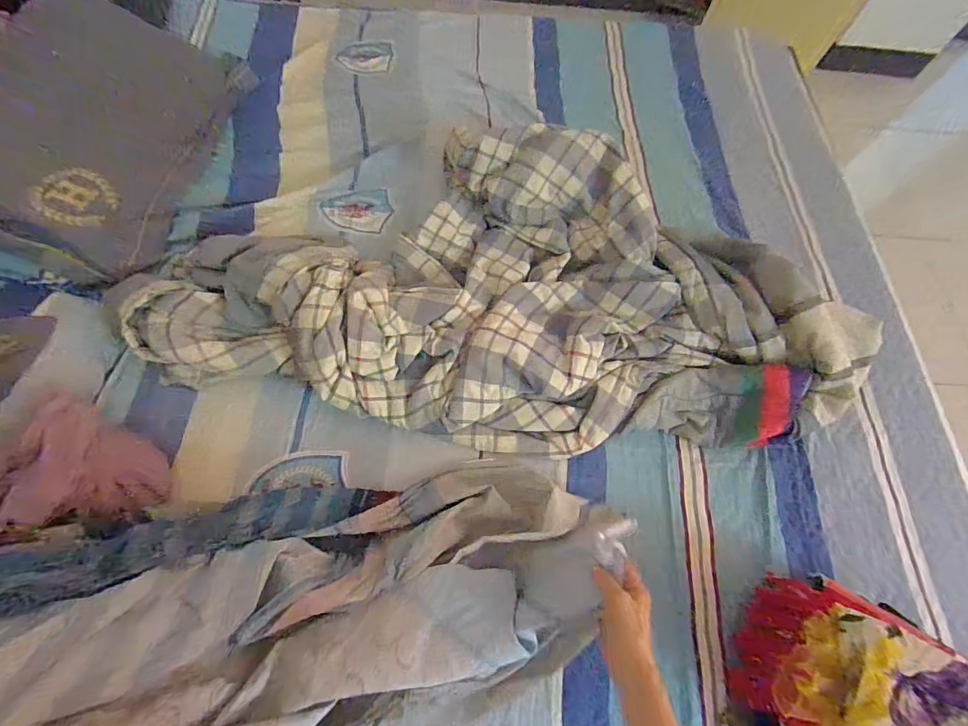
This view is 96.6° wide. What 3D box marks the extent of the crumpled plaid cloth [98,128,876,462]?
[{"bbox_3d":[0.016,-0.166,0.795,1.248,0.164,0.596,11,68,3],"label":"crumpled plaid cloth"}]

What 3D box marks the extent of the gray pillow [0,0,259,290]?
[{"bbox_3d":[-0.813,-0.495,0.876,0.404,0.225,0.642,7,68,1],"label":"gray pillow"}]

